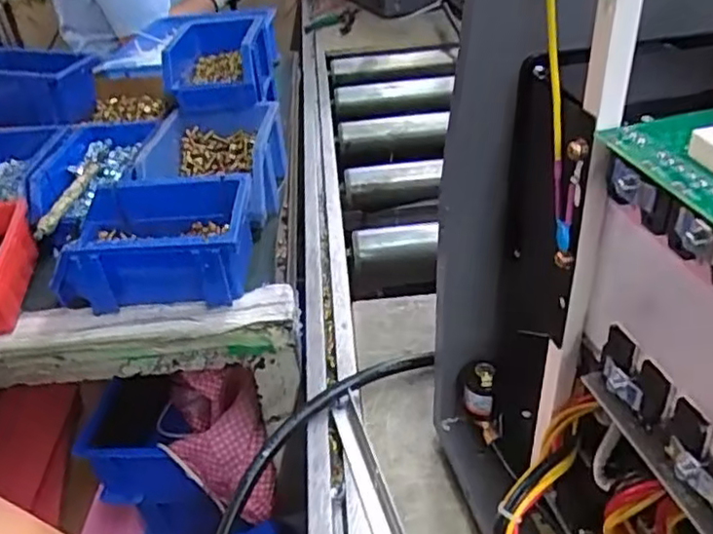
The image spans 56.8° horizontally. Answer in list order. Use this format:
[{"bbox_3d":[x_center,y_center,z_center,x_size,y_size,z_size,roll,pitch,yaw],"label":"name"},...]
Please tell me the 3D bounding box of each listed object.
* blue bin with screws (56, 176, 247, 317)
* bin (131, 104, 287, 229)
[{"bbox_3d":[-0.173,-0.019,0.575,0.153,0.074,0.104,-3,35,4],"label":"blue bin with screws"},{"bbox_3d":[-0.146,-0.107,0.689,0.124,0.065,0.180,-4,35,3],"label":"bin"}]

